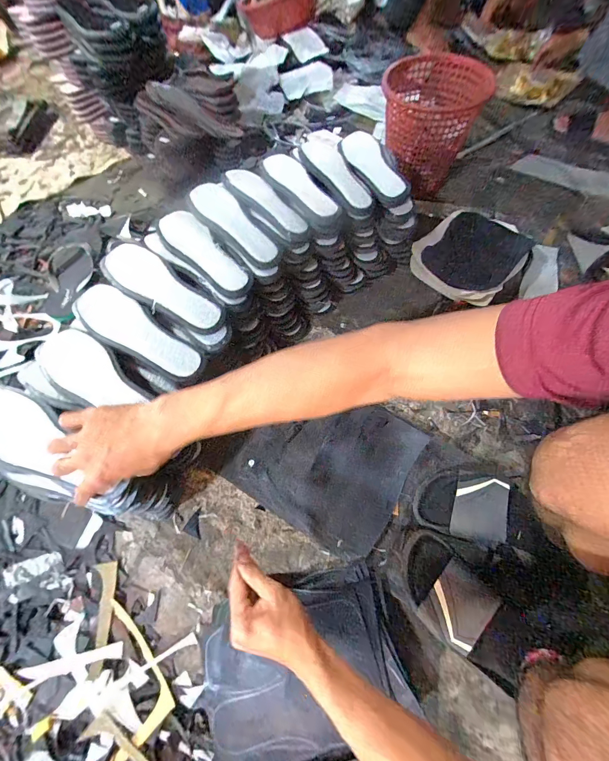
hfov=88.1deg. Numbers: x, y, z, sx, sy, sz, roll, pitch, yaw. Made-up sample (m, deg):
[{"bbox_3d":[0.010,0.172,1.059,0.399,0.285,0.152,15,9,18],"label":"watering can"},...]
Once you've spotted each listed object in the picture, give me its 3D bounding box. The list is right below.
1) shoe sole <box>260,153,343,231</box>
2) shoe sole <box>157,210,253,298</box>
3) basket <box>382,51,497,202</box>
[{"bbox_3d":[-0.013,-0.380,0.613,0.080,0.013,0.214,-29,66,-13],"label":"shoe sole"},{"bbox_3d":[-0.181,-0.228,0.555,0.074,0.021,0.230,-41,70,-18],"label":"shoe sole"},{"bbox_3d":[0.326,-0.678,0.857,0.262,0.223,0.249,12,64,7],"label":"basket"}]

